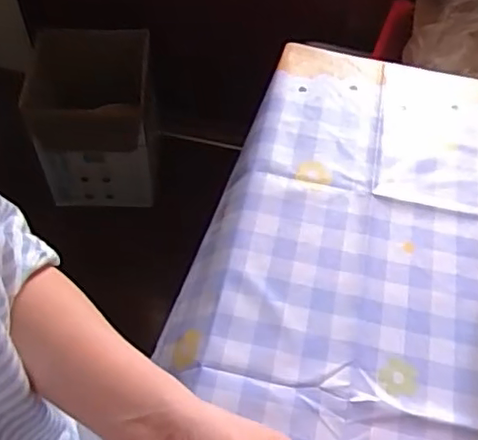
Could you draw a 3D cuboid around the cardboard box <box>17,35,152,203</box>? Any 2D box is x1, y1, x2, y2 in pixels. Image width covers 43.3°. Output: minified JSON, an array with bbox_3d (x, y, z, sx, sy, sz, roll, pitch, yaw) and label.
[{"bbox_3d":[-0.324,-0.212,1.281,0.268,0.295,0.247,-1,57,-4],"label":"cardboard box"}]

